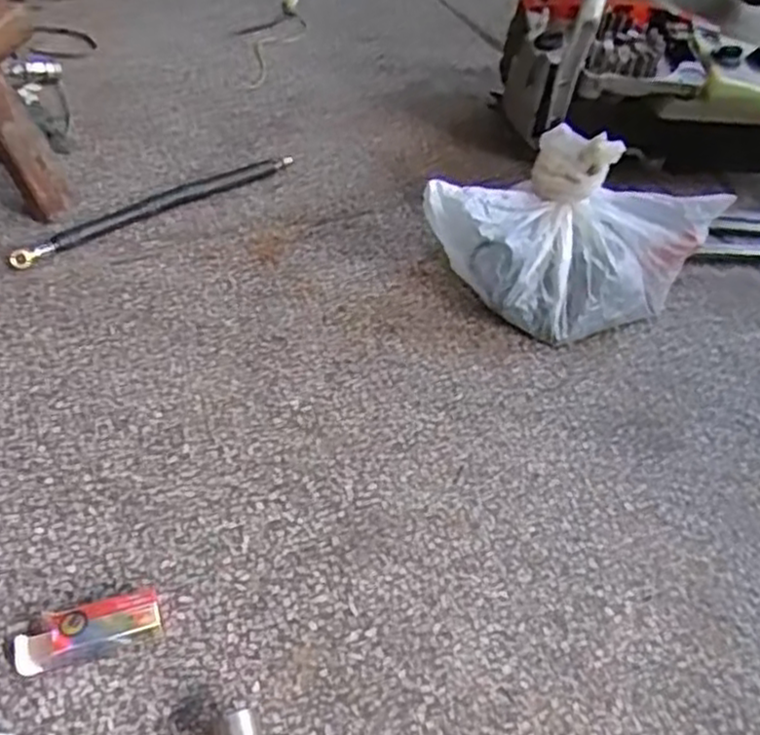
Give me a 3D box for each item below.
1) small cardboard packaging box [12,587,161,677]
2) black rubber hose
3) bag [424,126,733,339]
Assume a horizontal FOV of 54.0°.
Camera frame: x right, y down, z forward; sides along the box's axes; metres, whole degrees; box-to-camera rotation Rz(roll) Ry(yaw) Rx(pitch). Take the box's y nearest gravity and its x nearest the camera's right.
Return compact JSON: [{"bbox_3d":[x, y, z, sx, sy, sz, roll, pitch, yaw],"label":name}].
[{"bbox_3d":[-0.180,0.162,0.459,0.085,0.022,0.029,-12,49,-17],"label":"small cardboard packaging box"},{"bbox_3d":[-0.223,-0.166,0.758,0.308,0.013,0.027,-31,57,-30],"label":"black rubber hose"},{"bbox_3d":[0.174,-0.119,0.684,0.220,0.121,0.165,-28,56,-28],"label":"bag"}]

